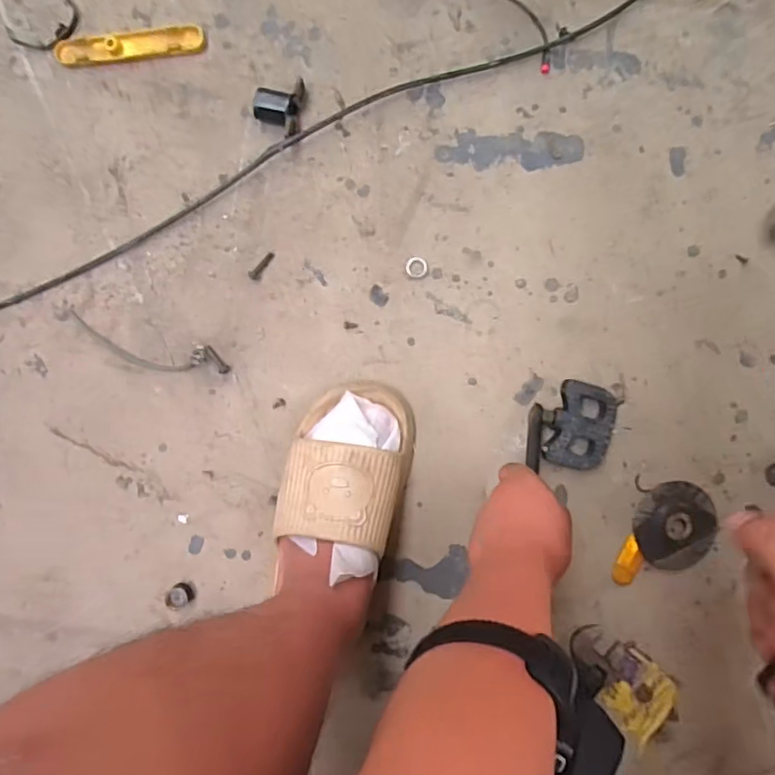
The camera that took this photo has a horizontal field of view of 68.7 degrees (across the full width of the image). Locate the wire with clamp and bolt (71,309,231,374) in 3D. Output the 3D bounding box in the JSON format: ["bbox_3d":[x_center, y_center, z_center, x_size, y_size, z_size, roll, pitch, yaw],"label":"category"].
[{"bbox_3d":[-0.247,-0.039,0.580,0.170,0.010,0.037,14,91,2],"label":"wire with clamp and bolt"}]

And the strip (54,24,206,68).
[{"bbox_3d":[-0.262,-0.347,0.580,0.151,0.010,0.029,-7,90,2],"label":"strip"}]

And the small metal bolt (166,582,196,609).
[{"bbox_3d":[-0.212,0.214,0.583,0.024,0.014,0.025,0,90,2],"label":"small metal bolt"}]

